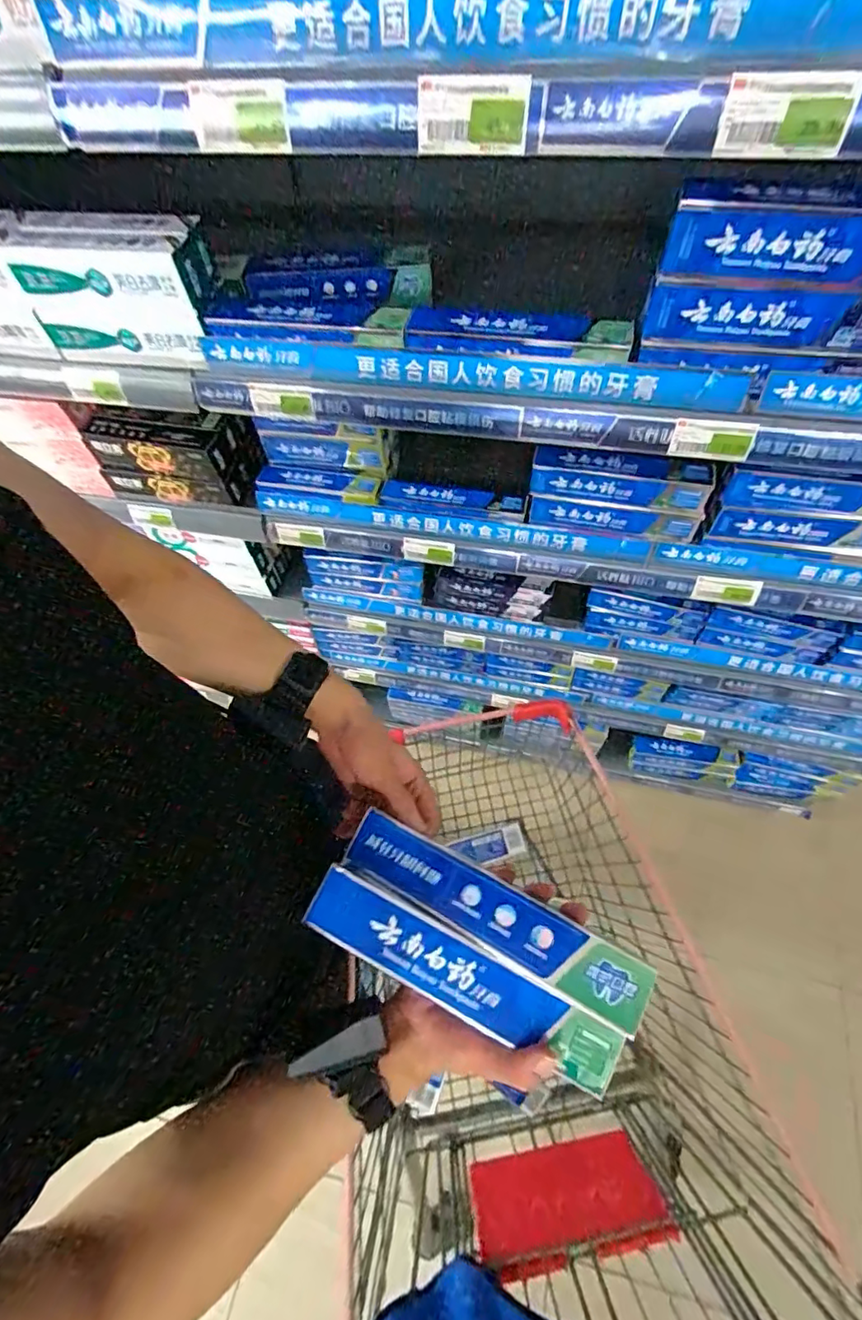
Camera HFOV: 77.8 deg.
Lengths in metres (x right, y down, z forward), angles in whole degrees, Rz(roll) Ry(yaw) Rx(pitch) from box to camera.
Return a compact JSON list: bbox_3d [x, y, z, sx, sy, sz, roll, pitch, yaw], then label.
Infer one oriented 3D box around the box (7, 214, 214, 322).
[{"bbox_3d":[-0.341,-0.420,0.573,0.204,0.066,0.069,4,62,6],"label":"box"}]

